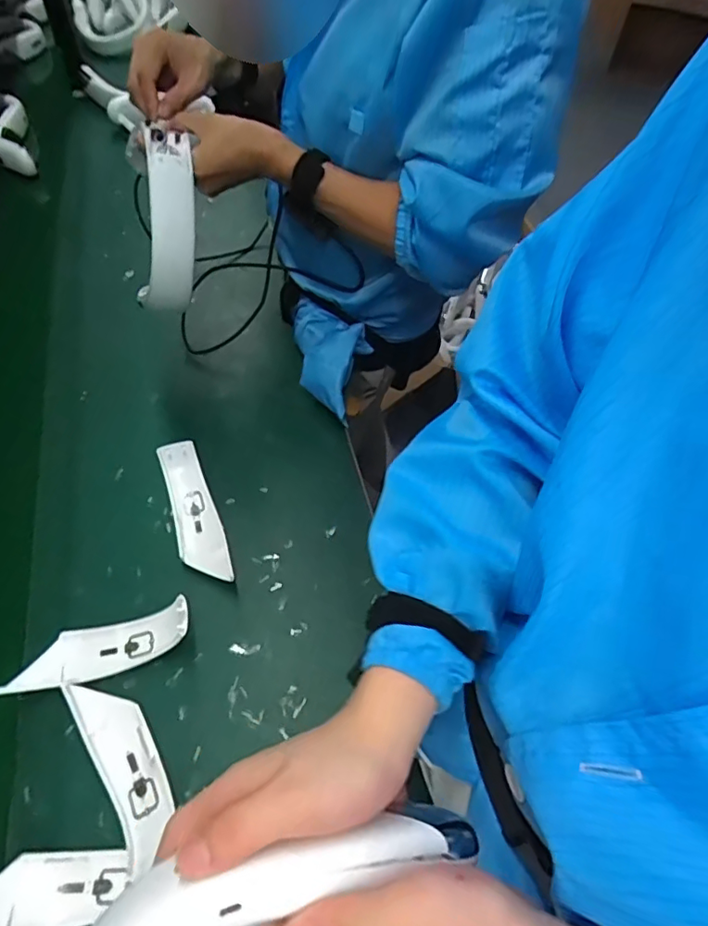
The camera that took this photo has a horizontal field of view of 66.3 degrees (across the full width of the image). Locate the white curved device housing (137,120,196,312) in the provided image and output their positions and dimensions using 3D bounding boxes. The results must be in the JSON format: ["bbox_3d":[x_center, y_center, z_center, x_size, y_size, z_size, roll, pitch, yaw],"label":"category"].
[{"bbox_3d":[-0.194,-0.252,0.568,0.060,0.178,0.049,10,22,4],"label":"white curved device housing"}]

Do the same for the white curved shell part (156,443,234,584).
[{"bbox_3d":[-0.185,0.060,0.627,0.051,0.048,0.177,-17,58,-13],"label":"white curved shell part"}]

